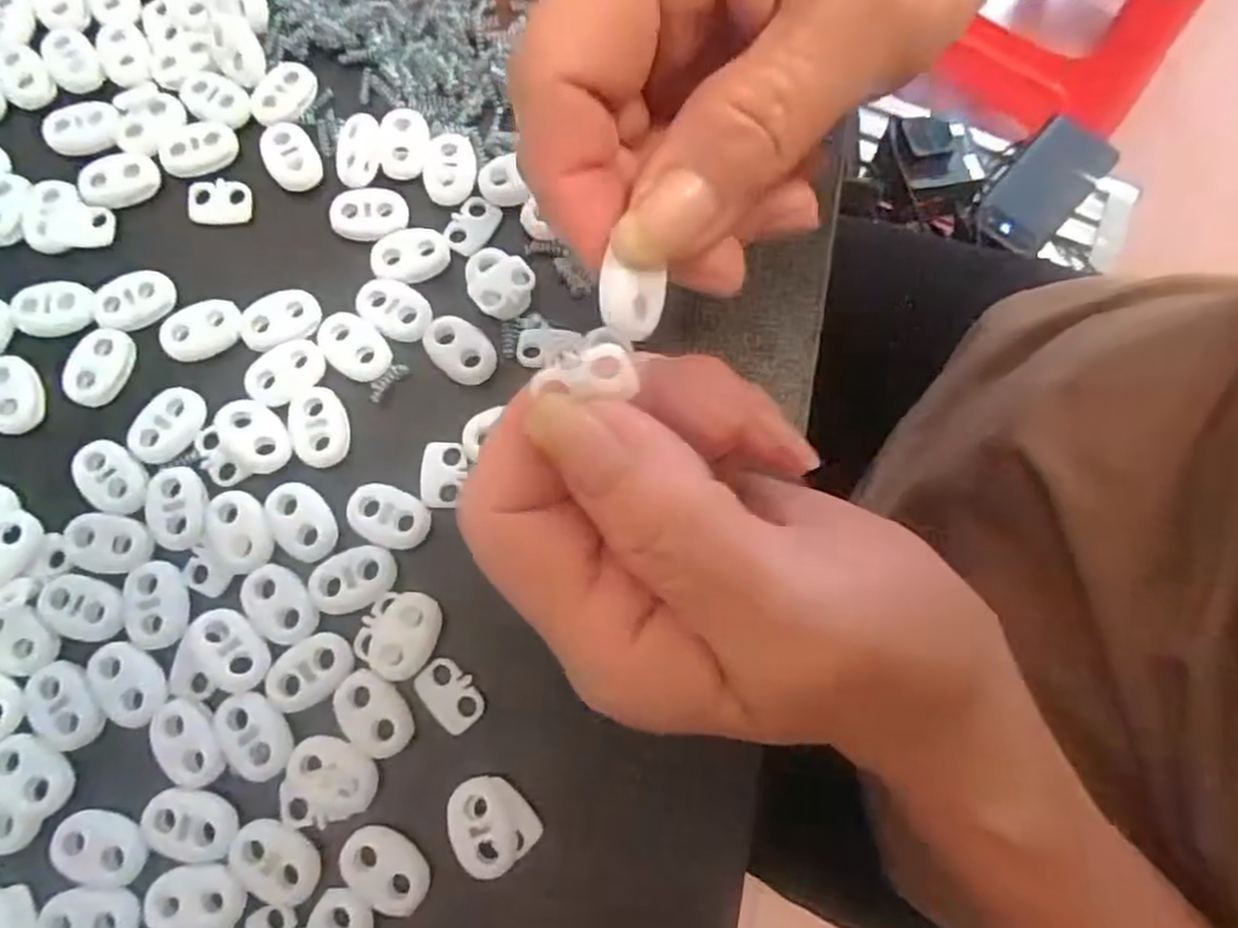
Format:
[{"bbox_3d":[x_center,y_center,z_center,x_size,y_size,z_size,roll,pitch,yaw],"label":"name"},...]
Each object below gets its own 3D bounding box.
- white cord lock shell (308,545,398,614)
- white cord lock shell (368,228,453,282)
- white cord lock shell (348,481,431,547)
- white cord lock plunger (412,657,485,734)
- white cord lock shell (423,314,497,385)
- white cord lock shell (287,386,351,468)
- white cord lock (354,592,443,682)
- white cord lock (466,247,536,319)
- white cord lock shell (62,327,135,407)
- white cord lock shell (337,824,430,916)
[{"bbox_3d":[-0.069,0.029,0.196,0.022,0.004,0.015,-25,75,-5],"label":"white cord lock shell"},{"bbox_3d":[-0.061,-0.061,0.221,0.022,0.004,0.016,-16,75,-3],"label":"white cord lock shell"},{"bbox_3d":[-0.061,0.014,0.202,0.021,0.004,0.015,21,76,7],"label":"white cord lock shell"},{"bbox_3d":[-0.043,0.058,0.192,0.012,0.004,0.018,-43,78,-10],"label":"white cord lock plunger"},{"bbox_3d":[-0.045,-0.032,0.214,0.024,0.004,0.014,39,79,11],"label":"white cord lock shell"},{"bbox_3d":[-0.083,-0.011,0.207,0.016,0.004,0.022,-12,75,-2],"label":"white cord lock shell"},{"bbox_3d":[-0.056,0.042,0.193,0.019,0.004,0.022,26,77,8],"label":"white cord lock"},{"bbox_3d":[-0.034,-0.052,0.218,0.018,0.008,0.022,-17,75,-3],"label":"white cord lock"},{"bbox_3d":[-0.146,-0.027,0.213,0.014,0.005,0.022,22,76,7],"label":"white cord lock shell"},{"bbox_3d":[-0.055,0.096,0.181,0.022,0.006,0.014,25,77,8],"label":"white cord lock shell"}]

